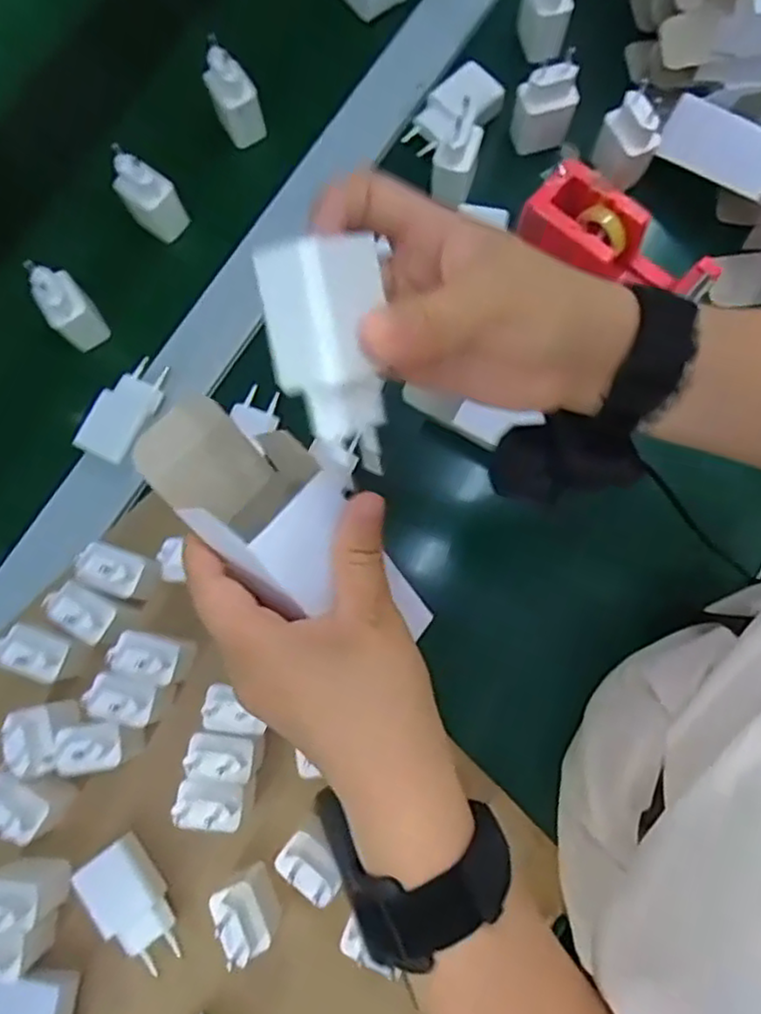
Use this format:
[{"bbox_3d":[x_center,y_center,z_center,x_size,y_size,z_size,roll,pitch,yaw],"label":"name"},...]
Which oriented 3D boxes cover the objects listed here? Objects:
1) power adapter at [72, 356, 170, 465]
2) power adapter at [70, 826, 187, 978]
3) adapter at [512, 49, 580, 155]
[{"bbox_3d":[-0.184,-0.072,0.493,0.037,0.020,0.080,23,80,5],"label":"power adapter"},{"bbox_3d":[-0.154,0.250,0.429,0.037,0.024,0.076,-40,81,-7],"label":"power adapter"},{"bbox_3d":[0.126,-0.300,0.518,0.040,0.071,0.025,-21,80,-4],"label":"adapter"}]

